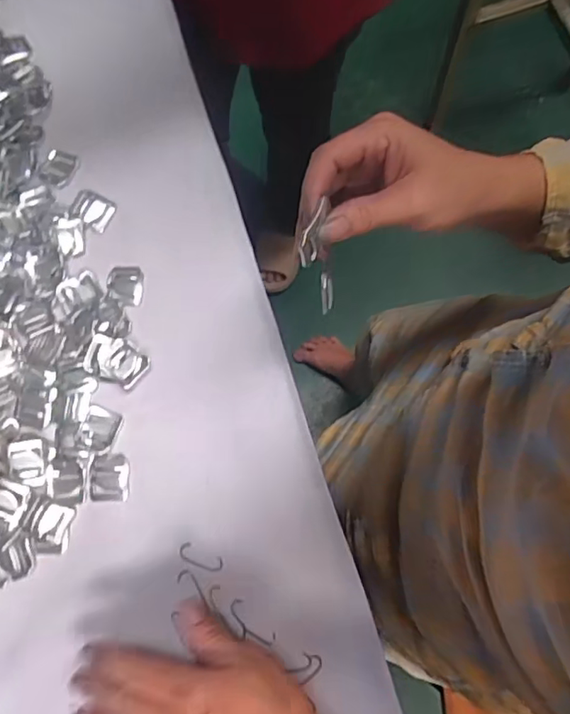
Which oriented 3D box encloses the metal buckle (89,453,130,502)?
[{"bbox_3d":[-0.138,0.094,0.443,0.030,0.004,0.036,-1,75,1],"label":"metal buckle"}]

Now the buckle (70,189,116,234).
[{"bbox_3d":[-0.172,-0.131,0.503,0.037,0.004,0.030,24,77,7],"label":"buckle"}]

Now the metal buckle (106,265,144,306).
[{"bbox_3d":[-0.138,-0.062,0.488,0.030,0.006,0.034,4,75,2],"label":"metal buckle"}]

